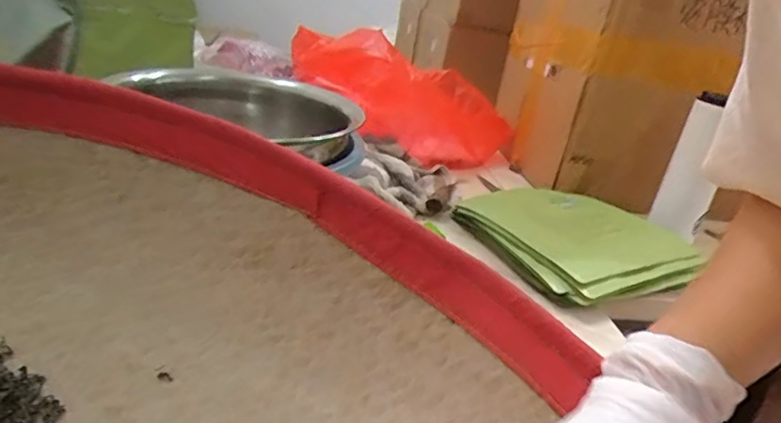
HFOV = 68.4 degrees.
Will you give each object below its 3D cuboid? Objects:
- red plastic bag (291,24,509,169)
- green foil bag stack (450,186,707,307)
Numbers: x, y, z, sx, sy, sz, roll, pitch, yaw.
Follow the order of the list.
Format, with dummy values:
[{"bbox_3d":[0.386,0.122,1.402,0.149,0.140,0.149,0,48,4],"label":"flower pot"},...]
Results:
[{"bbox_3d":[0.038,-0.197,1.043,0.440,0.158,0.173,19,16,-35],"label":"red plastic bag"},{"bbox_3d":[0.240,0.029,0.756,0.242,0.031,0.256,-3,27,-27],"label":"green foil bag stack"}]

